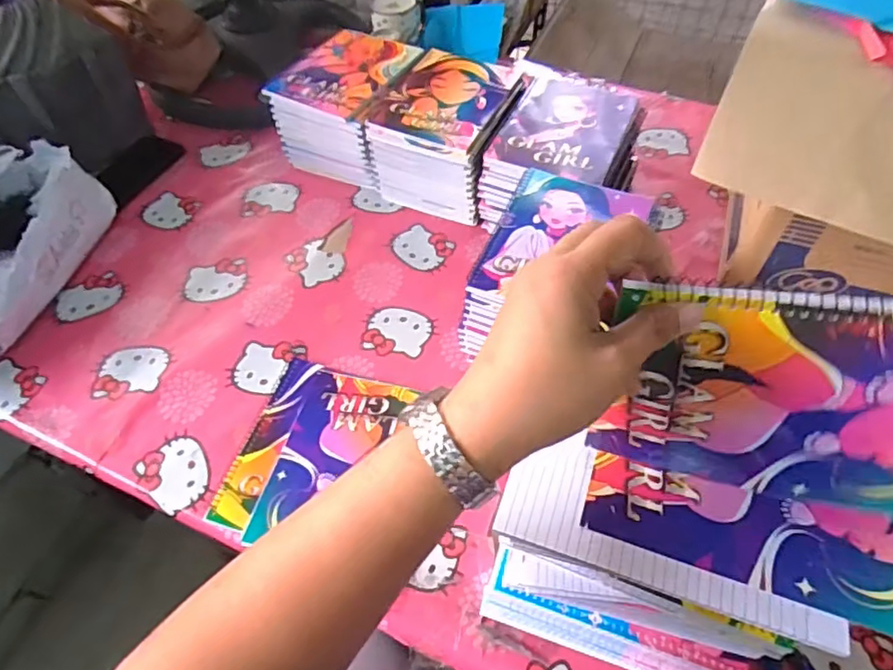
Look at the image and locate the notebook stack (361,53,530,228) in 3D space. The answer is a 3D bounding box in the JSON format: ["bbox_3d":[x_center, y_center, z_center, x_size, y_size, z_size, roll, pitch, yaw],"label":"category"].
[{"bbox_3d":[0.003,-0.289,0.858,0.171,0.120,0.198,19,56,15],"label":"notebook stack"}]

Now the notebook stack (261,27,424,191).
[{"bbox_3d":[-0.145,-0.351,0.916,0.169,0.126,0.205,18,56,14],"label":"notebook stack"}]

